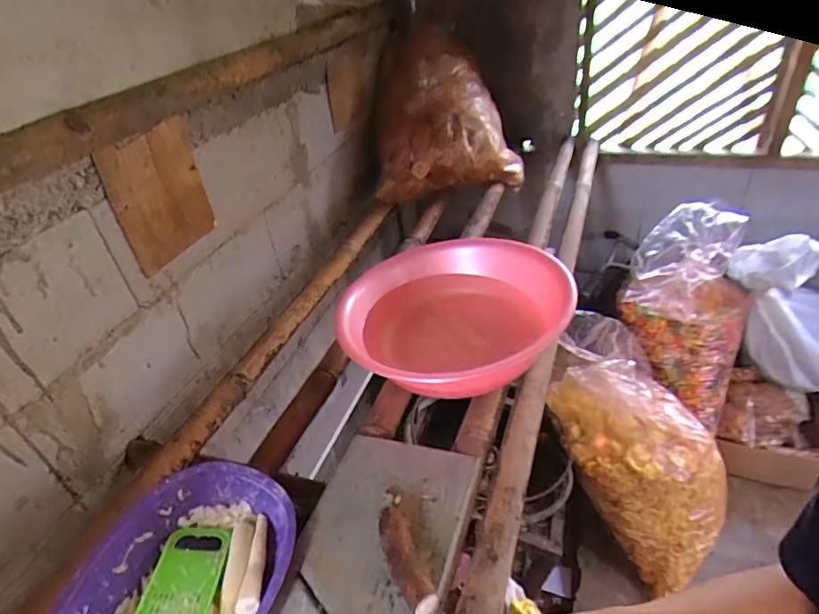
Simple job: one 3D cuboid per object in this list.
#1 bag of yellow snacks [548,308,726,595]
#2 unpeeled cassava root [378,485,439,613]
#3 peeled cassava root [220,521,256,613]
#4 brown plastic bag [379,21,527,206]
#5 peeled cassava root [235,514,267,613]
[{"bbox_3d":[0.620,0.364,1.392,0.317,0.759,0.251,-23,-1,-21],"label":"bag of yellow snacks"},{"bbox_3d":[-0.013,0.291,0.631,0.043,0.043,0.175,-15,37,-11],"label":"unpeeled cassava root"},{"bbox_3d":[-0.219,0.330,0.644,0.032,0.026,0.130,-10,37,-4],"label":"peeled cassava root"},{"bbox_3d":[0.108,-0.529,1.383,0.392,0.381,0.155,-2,37,7],"label":"brown plastic bag"},{"bbox_3d":[-0.195,0.321,0.650,0.026,0.024,0.132,-7,37,0],"label":"peeled cassava root"}]

